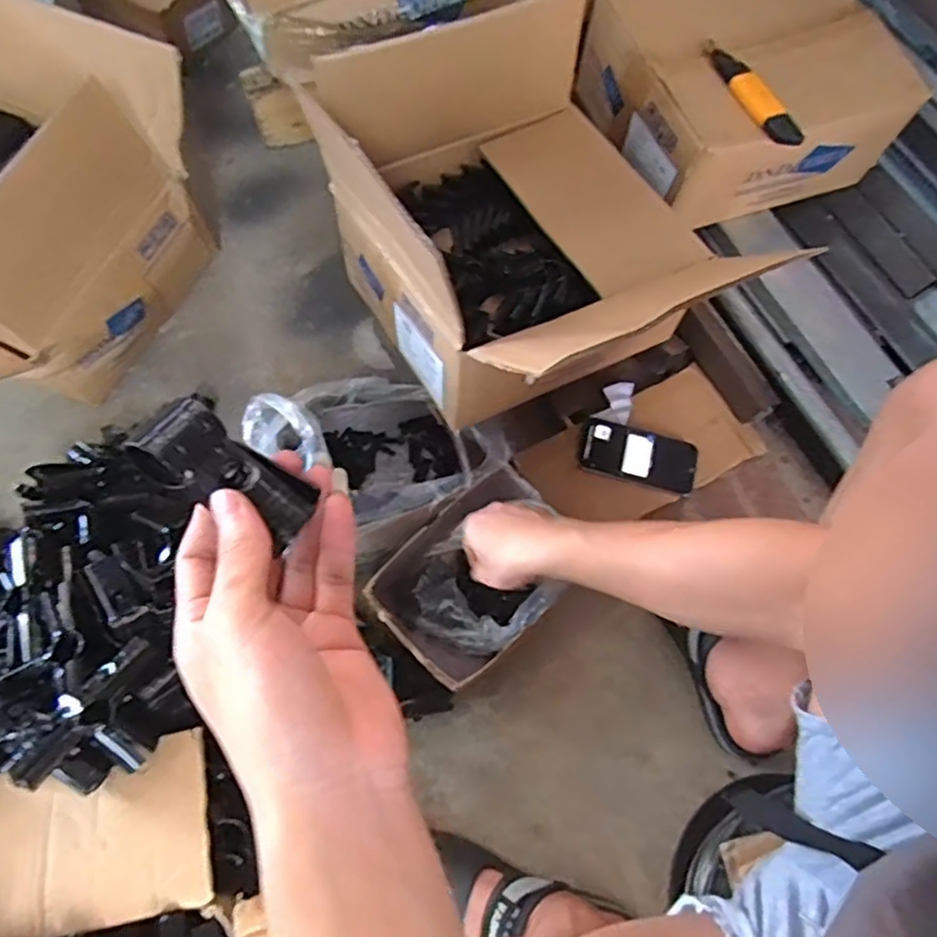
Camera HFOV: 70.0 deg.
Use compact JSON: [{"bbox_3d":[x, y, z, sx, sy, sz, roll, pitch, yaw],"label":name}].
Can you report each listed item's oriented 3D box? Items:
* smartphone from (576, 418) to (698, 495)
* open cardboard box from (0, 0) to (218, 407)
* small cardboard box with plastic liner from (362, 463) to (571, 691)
[{"bbox_3d":[0.208,-0.018,0.817,0.146,0.010,0.077,13,68,3],"label":"smartphone"},{"bbox_3d":[-0.572,-0.289,0.786,0.376,0.242,0.440,25,69,8],"label":"open cardboard box"},{"bbox_3d":[0.007,0.122,0.727,0.203,0.103,0.147,-41,75,-17],"label":"small cardboard box with plastic liner"}]

